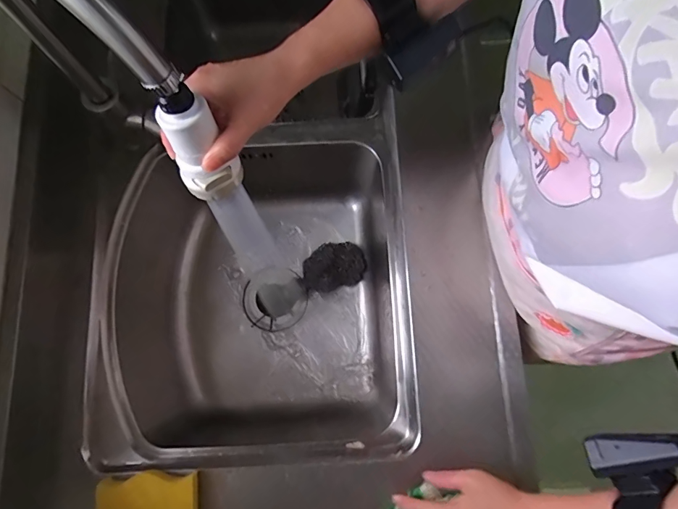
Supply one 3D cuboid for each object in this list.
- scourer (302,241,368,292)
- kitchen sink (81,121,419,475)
[{"bbox_3d":[-0.009,0.018,0.729,0.109,0.030,0.078,-16,77,-3],"label":"scourer"},{"bbox_3d":[-0.113,0.057,0.650,0.389,0.236,0.445,-5,77,-1],"label":"kitchen sink"}]

